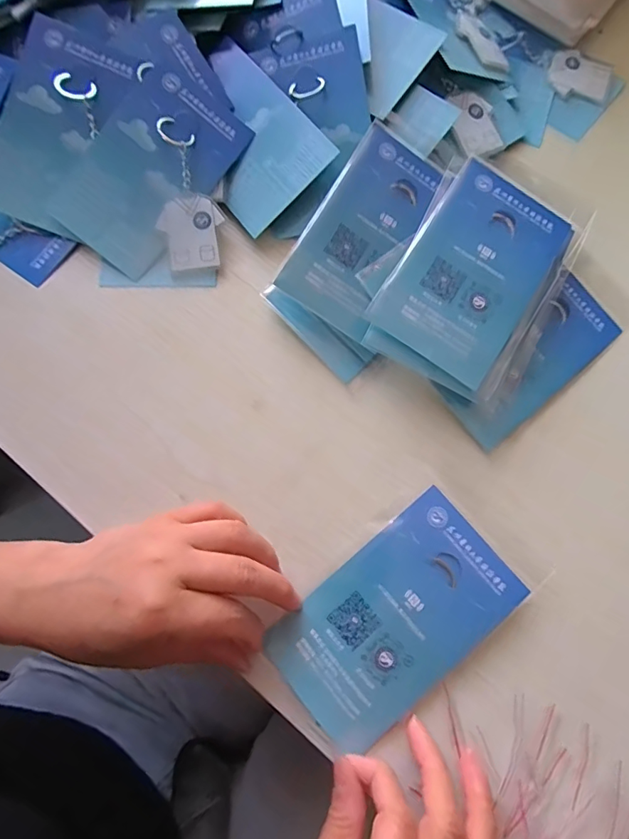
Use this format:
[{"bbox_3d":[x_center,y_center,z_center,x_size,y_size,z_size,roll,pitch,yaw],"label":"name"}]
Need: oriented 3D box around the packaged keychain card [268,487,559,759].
[{"bbox_3d":[0.052,0.108,0.270,0.149,0.010,0.081,-40,79,-11],"label":"packaged keychain card"}]

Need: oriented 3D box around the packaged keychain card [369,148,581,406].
[{"bbox_3d":[0.104,-0.094,0.301,0.088,0.005,0.136,34,79,-2],"label":"packaged keychain card"}]

